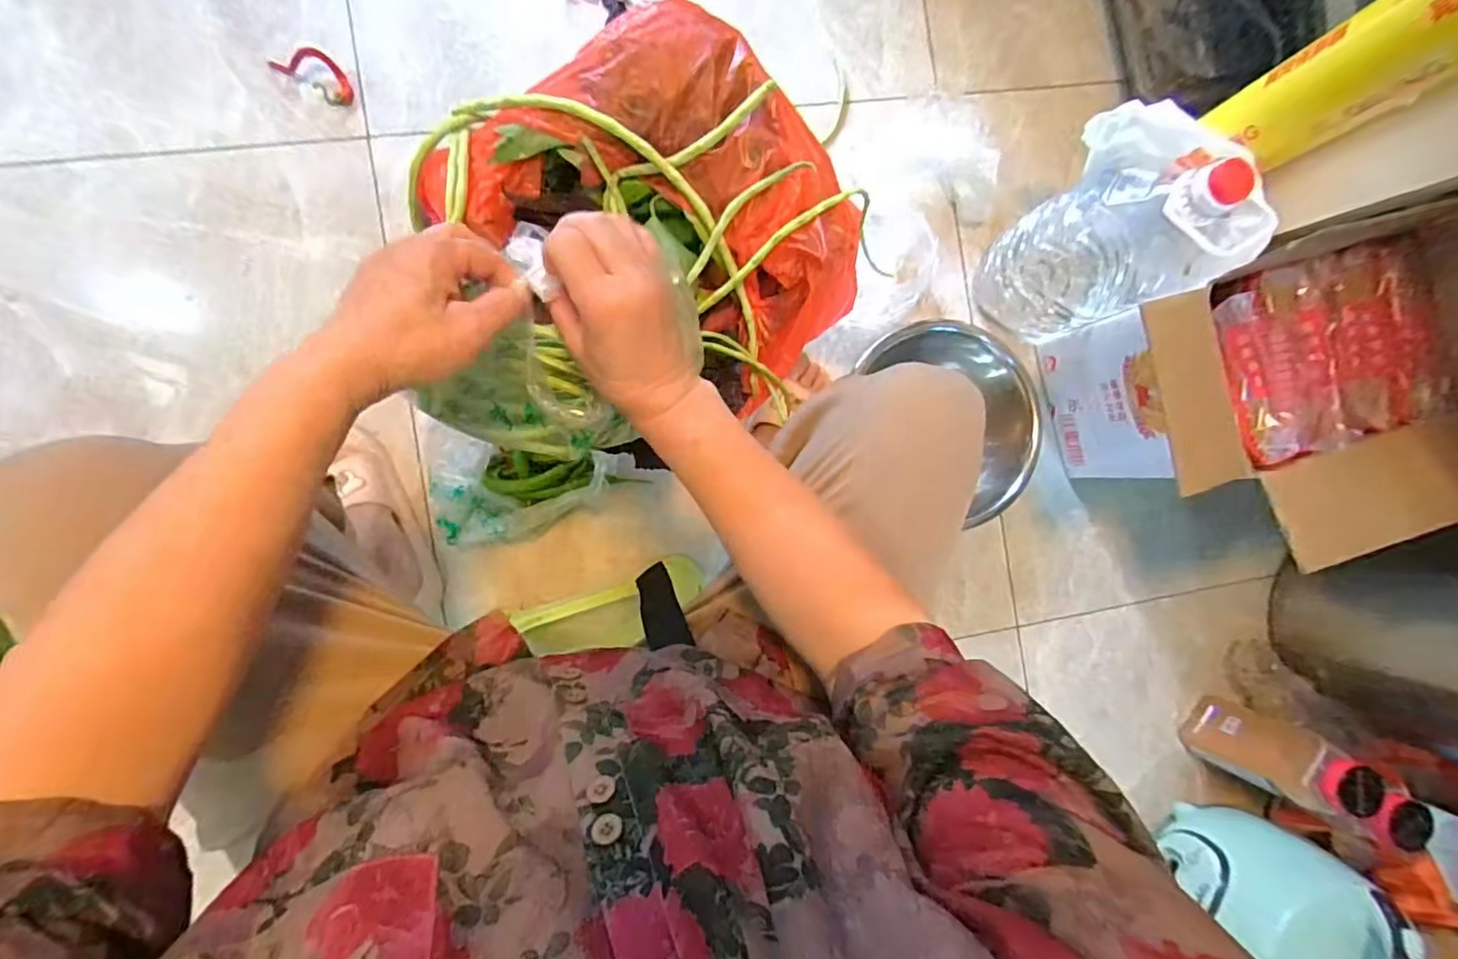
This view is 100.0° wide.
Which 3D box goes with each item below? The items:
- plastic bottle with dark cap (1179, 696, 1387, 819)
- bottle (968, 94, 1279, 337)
[{"bbox_3d":[0.738,0.375,0.840,0.083,0.213,0.090,0,89,-8],"label":"plastic bottle with dark cap"},{"bbox_3d":[0.476,-0.311,0.759,0.166,0.320,0.170,0,89,-8],"label":"bottle"}]

